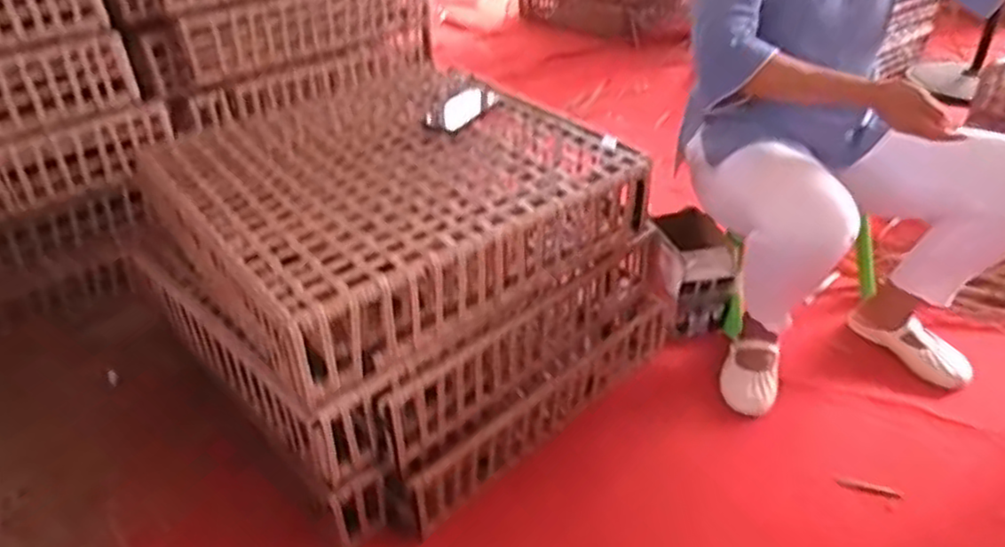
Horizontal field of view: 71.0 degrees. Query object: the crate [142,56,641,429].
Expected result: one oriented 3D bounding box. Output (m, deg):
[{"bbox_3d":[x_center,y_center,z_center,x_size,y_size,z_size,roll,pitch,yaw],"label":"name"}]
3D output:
[{"bbox_3d":[-0.193,-0.129,1.177,0.604,0.175,0.591,-27,42,-30],"label":"crate"}]

